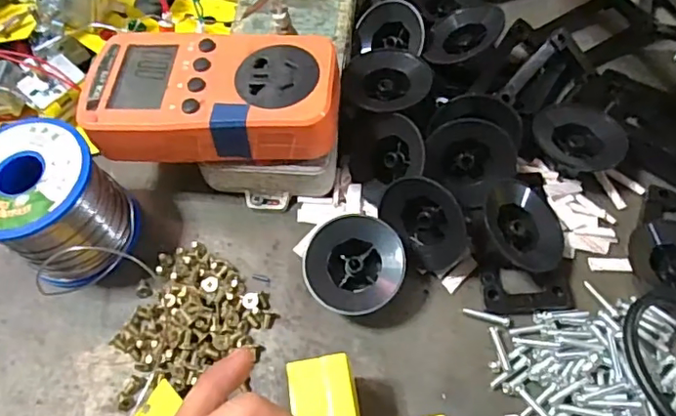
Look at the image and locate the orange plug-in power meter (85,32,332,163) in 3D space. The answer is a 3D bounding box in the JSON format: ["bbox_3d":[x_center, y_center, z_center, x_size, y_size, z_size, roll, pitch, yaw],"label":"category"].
[{"bbox_3d":[-0.064,-0.053,0.289,0.126,0.037,0.072,2,61,5],"label":"orange plug-in power meter"}]

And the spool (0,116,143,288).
[{"bbox_3d":[-0.148,-0.001,0.286,0.066,0.062,0.062,-2,61,3],"label":"spool"}]

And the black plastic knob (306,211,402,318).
[{"bbox_3d":[0.009,0.030,0.279,0.048,0.025,0.044,-7,61,0],"label":"black plastic knob"}]

